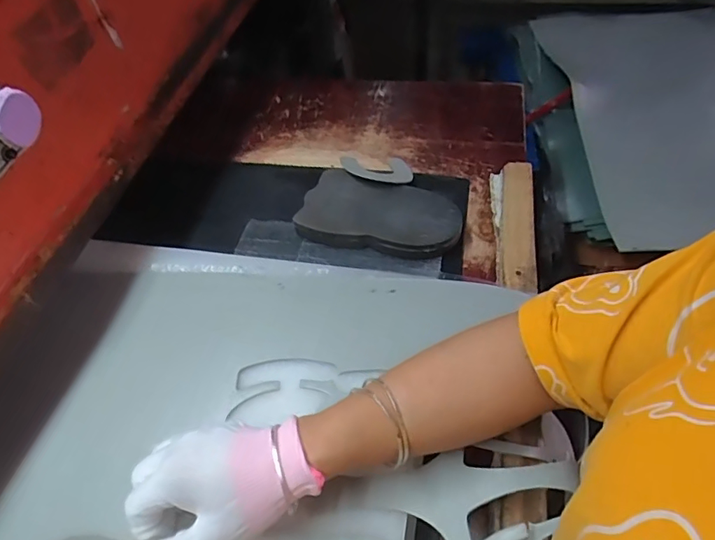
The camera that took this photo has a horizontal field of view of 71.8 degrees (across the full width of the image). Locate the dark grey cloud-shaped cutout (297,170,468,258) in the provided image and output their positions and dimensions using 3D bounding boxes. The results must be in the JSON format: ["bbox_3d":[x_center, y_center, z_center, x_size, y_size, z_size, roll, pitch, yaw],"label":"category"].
[{"bbox_3d":[0.029,-0.066,0.581,0.182,0.023,0.105,16,52,16],"label":"dark grey cloud-shaped cutout"}]

